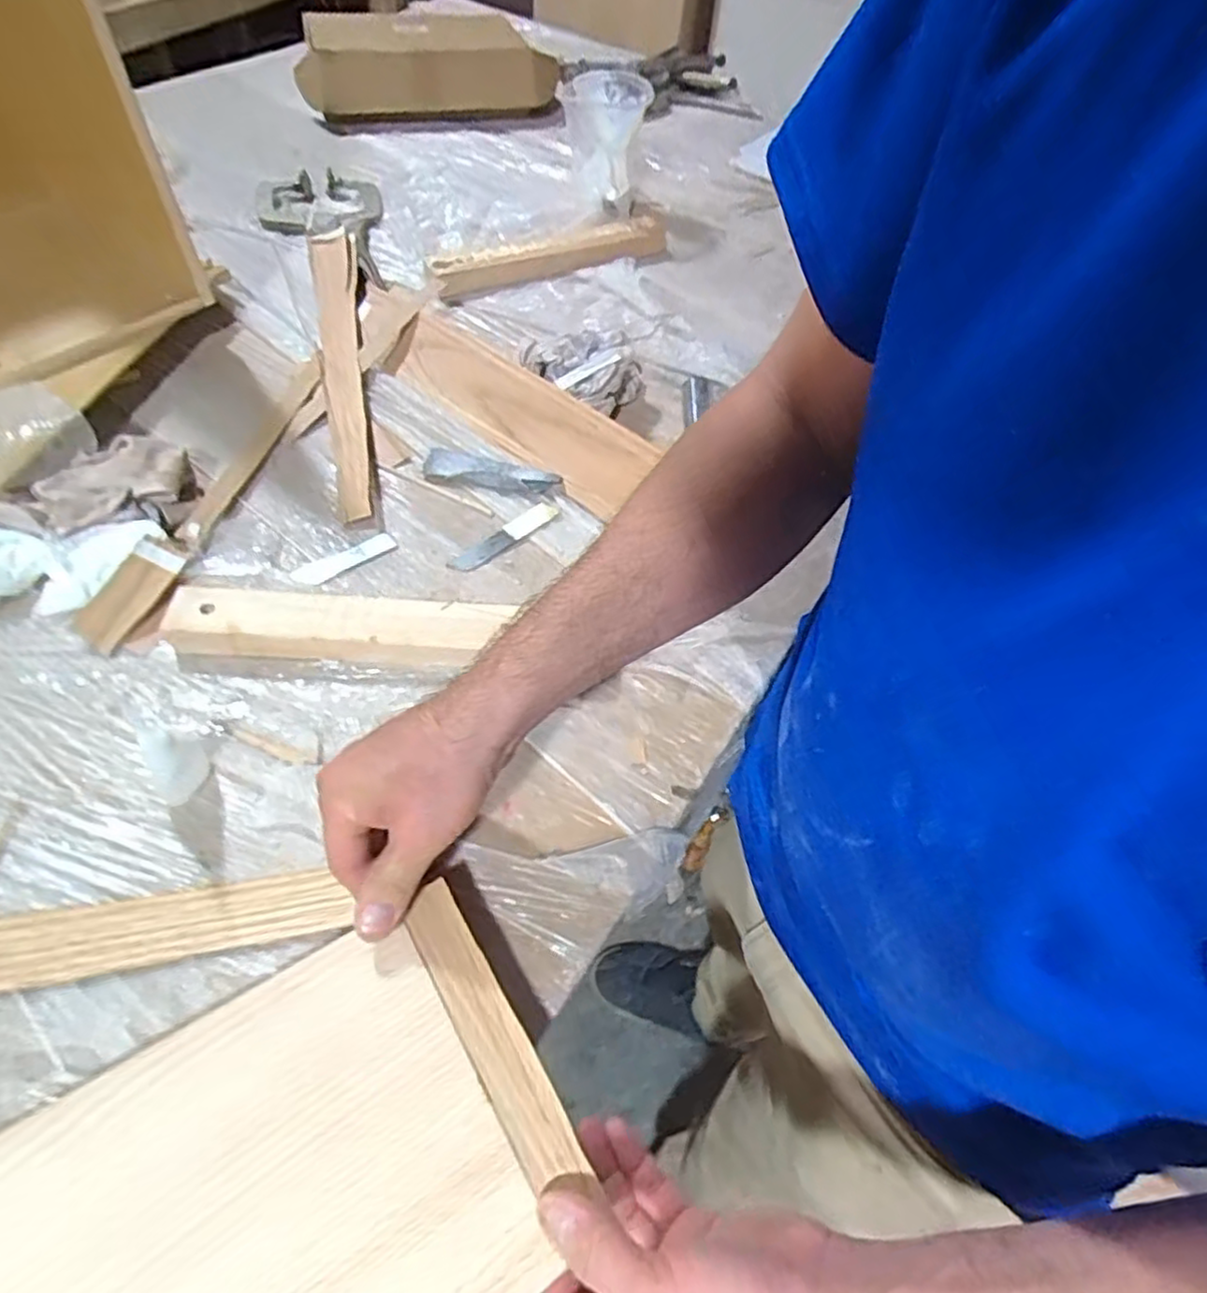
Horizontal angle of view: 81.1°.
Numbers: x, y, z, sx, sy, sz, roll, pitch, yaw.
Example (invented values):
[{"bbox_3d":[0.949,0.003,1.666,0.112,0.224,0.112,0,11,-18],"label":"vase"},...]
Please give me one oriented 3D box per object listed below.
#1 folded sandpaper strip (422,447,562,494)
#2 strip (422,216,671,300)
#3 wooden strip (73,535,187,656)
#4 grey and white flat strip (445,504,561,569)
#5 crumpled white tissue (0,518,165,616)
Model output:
[{"bbox_3d":[-0.098,-0.148,0.606,0.117,0.011,0.032,14,54,5],"label":"folded sandpaper strip"},{"bbox_3d":[-0.058,-0.452,0.807,0.293,0.017,0.057,-22,59,-19],"label":"strip"},{"bbox_3d":[-0.336,-0.038,0.502,0.036,0.006,0.085,29,74,1],"label":"wooden strip"},{"bbox_3d":[-0.082,-0.090,0.581,0.021,0.009,0.103,40,61,22],"label":"grey and white flat strip"},{"bbox_3d":[-0.398,-0.058,0.503,0.141,0.032,0.062,-6,55,-9],"label":"crumpled white tissue"}]

